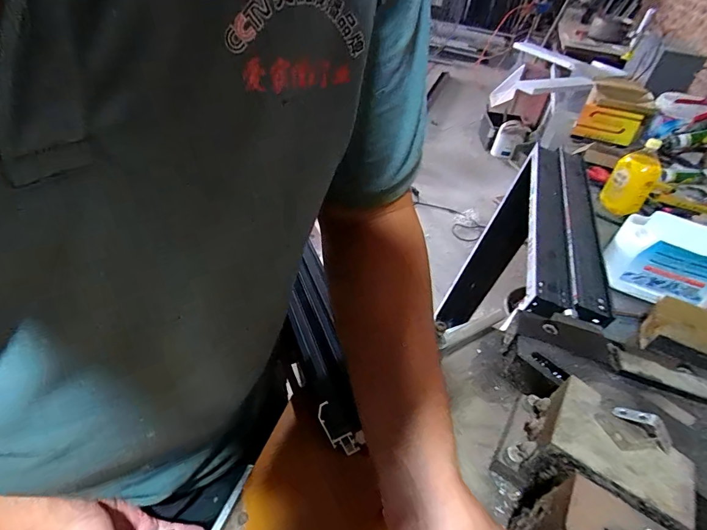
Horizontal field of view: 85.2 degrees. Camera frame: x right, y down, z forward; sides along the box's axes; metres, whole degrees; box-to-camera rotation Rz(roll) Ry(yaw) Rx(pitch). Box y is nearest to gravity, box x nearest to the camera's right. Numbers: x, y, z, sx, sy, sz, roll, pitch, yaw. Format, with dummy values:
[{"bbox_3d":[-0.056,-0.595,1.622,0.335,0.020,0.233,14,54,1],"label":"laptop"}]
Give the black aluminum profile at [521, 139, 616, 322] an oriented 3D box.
[{"bbox_3d":[0.496,-0.125,0.915,0.146,0.044,0.737,19,43,12],"label":"black aluminum profile"}]

